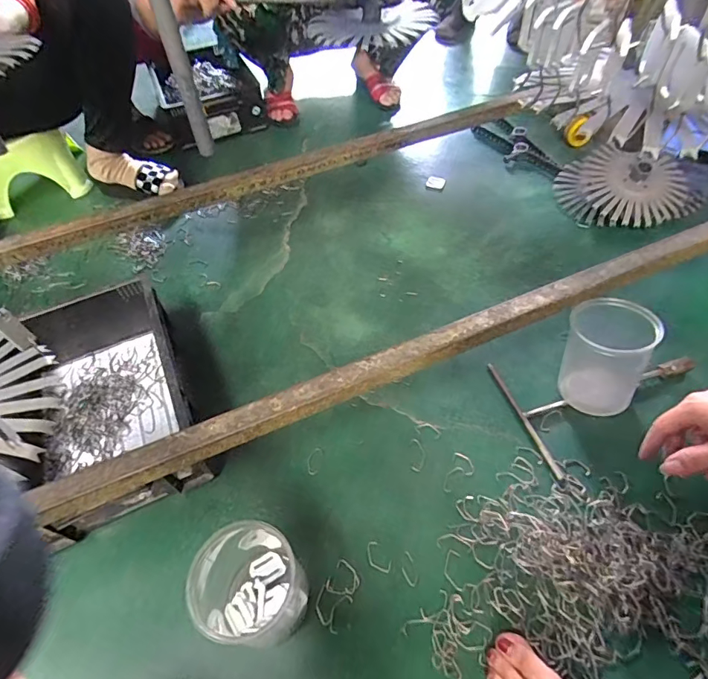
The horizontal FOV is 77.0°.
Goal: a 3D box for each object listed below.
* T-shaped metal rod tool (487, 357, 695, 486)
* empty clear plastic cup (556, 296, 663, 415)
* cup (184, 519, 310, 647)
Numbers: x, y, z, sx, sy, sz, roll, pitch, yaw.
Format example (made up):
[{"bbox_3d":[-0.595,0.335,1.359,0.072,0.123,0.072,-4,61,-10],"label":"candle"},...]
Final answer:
[{"bbox_3d":[0.373,0.077,0.656,0.284,0.019,0.185,-15,52,-10],"label":"T-shaped metal rod tool"},{"bbox_3d":[0.343,0.026,0.617,0.116,0.143,0.102,30,59,24],"label":"empty clear plastic cup"},{"bbox_3d":[-0.109,0.260,0.472,0.103,0.120,0.092,15,56,14],"label":"cup"}]

